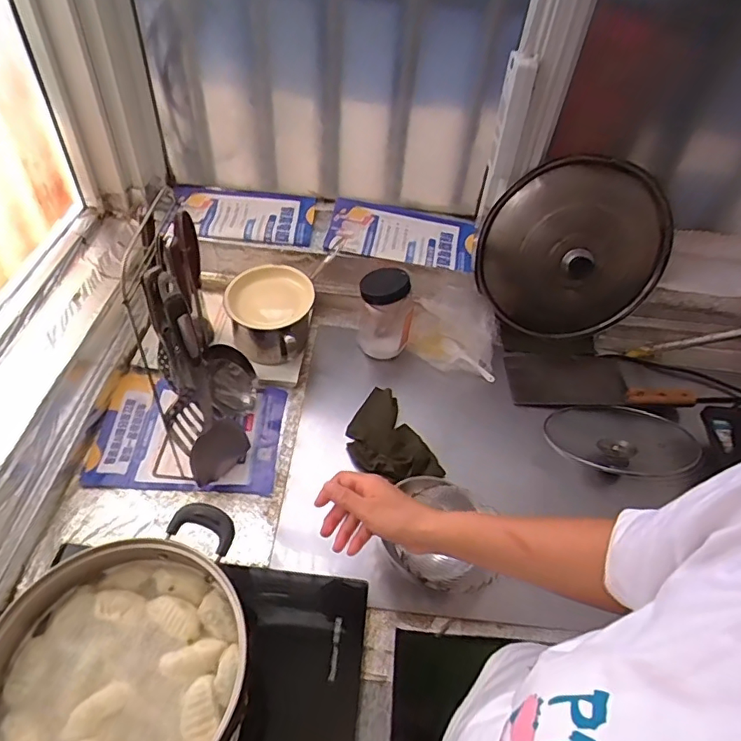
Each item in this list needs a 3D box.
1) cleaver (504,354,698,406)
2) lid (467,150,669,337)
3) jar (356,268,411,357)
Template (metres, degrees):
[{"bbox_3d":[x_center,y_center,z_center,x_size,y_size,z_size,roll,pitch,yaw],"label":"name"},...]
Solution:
[{"bbox_3d":[0.408,0.013,0.958,0.309,0.039,0.130,2,49,-4],"label":"cleaver"},{"bbox_3d":[0.364,-0.211,0.957,0.329,0.326,0.074,9,30,1],"label":"lid"},{"bbox_3d":[0.023,-0.102,0.943,0.083,0.145,0.081,3,49,-3],"label":"jar"}]

